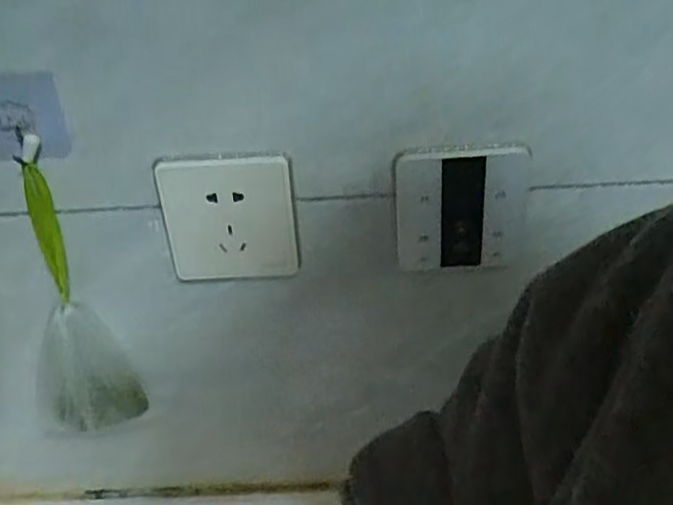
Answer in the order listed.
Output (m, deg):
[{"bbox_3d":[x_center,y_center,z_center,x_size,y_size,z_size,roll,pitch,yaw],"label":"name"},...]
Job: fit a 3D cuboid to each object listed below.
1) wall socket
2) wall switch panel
[{"bbox_3d":[-0.074,-0.021,0.465,0.088,0.093,0.007,-2,33,3],"label":"wall socket"},{"bbox_3d":[0.083,-0.025,0.452,0.086,0.094,0.018,-3,36,2],"label":"wall switch panel"}]

